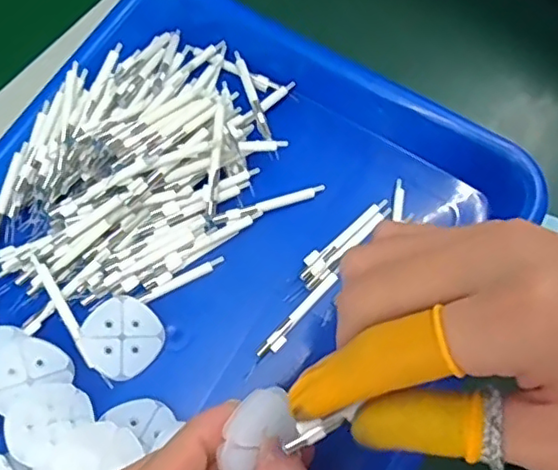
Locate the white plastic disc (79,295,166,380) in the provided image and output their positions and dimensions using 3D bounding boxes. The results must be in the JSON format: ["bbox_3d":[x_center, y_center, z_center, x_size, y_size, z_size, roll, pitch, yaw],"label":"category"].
[{"bbox_3d":[-0.073,0.047,0.280,0.035,0.005,0.034,0,71,0],"label":"white plastic disc"}]

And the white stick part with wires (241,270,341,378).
[{"bbox_3d":[0.007,0.042,0.288,0.007,0.004,0.066,41,76,13],"label":"white stick part with wires"}]

